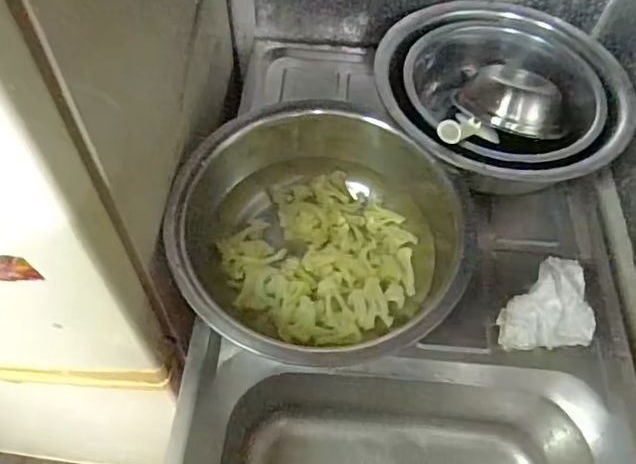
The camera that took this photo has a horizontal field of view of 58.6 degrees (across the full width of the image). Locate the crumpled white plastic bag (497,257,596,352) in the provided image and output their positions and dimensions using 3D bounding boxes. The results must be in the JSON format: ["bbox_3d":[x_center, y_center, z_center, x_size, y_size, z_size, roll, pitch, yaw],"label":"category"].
[{"bbox_3d":[0.260,0.079,0.651,0.086,0.054,0.103,8,57,3],"label":"crumpled white plastic bag"}]

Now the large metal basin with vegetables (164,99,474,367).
[{"bbox_3d":[-0.002,0.002,0.662,0.307,0.106,0.316,1,57,-1],"label":"large metal basin with vegetables"}]

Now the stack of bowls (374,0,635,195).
[{"bbox_3d":[0.254,-0.176,0.767,0.340,0.120,0.300,-28,62,-18],"label":"stack of bowls"}]

